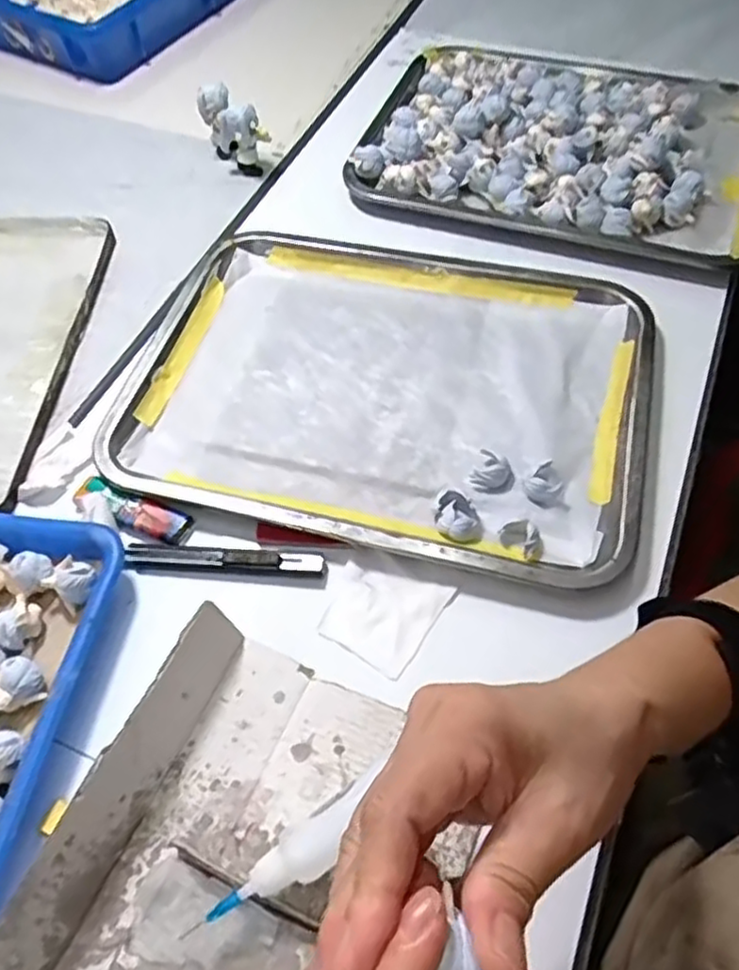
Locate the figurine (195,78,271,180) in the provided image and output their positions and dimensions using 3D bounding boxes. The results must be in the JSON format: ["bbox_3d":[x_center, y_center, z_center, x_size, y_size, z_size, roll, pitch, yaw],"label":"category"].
[{"bbox_3d":[-0.122,-0.322,0.631,0.033,0.059,0.065,-32,63,-18],"label":"figurine"}]

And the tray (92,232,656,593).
[{"bbox_3d":[0.013,-0.073,0.487,0.340,0.029,0.251,13,59,10],"label":"tray"}]

